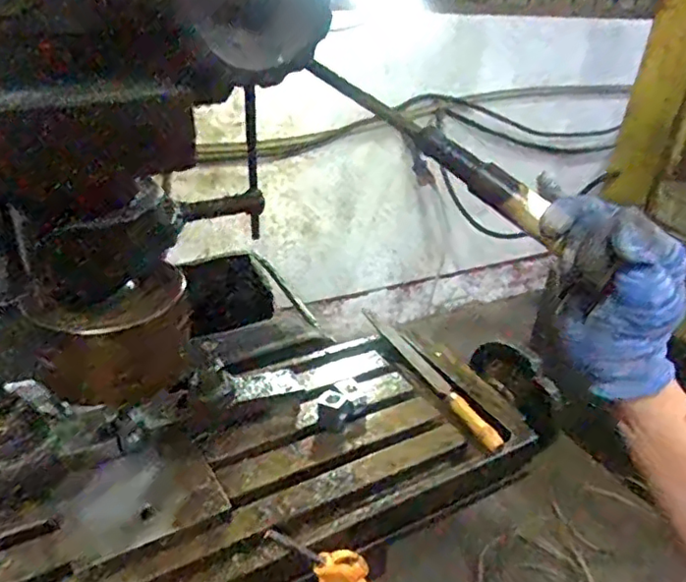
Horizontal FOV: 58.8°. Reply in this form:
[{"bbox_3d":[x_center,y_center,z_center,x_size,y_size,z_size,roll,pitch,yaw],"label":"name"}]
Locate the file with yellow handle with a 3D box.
[{"bbox_3d":[0.100,0.094,0.723,0.021,0.022,0.276,-10,33,-25],"label":"file with yellow handle"}]

